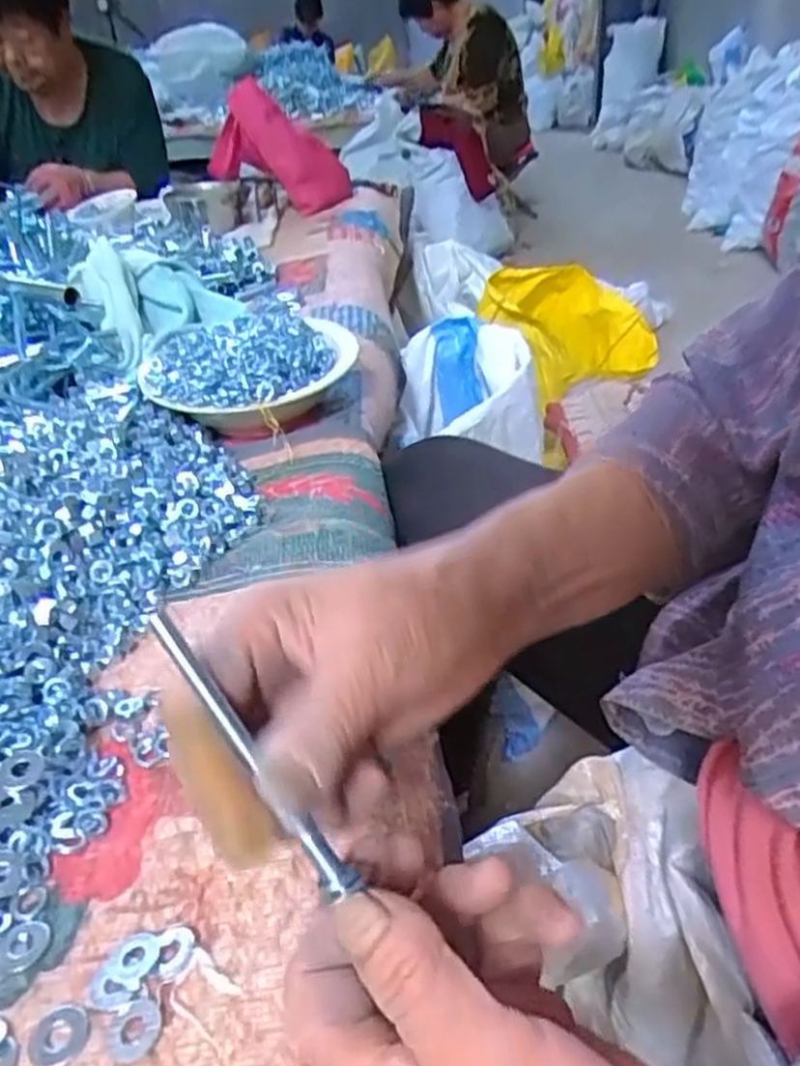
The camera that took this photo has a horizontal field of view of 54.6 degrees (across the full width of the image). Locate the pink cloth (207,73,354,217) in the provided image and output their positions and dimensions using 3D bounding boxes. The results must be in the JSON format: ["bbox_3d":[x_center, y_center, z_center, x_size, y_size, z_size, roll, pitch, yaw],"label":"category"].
[{"bbox_3d":[-0.201,-0.696,1.370,0.206,0.190,0.506,-6,33,-3],"label":"pink cloth"}]

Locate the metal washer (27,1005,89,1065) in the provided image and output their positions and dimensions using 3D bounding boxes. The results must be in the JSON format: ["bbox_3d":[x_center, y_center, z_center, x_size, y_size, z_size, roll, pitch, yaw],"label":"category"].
[{"bbox_3d":[-0.111,0.163,0.252,0.020,0.004,0.018,19,40,31],"label":"metal washer"}]

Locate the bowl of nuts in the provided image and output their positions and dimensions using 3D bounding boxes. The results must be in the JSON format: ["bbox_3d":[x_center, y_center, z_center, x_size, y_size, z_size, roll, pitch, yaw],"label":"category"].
[{"bbox_3d":[-0.120,-0.130,0.630,0.173,0.057,0.150,-8,33,-6],"label":"bowl of nuts"}]

